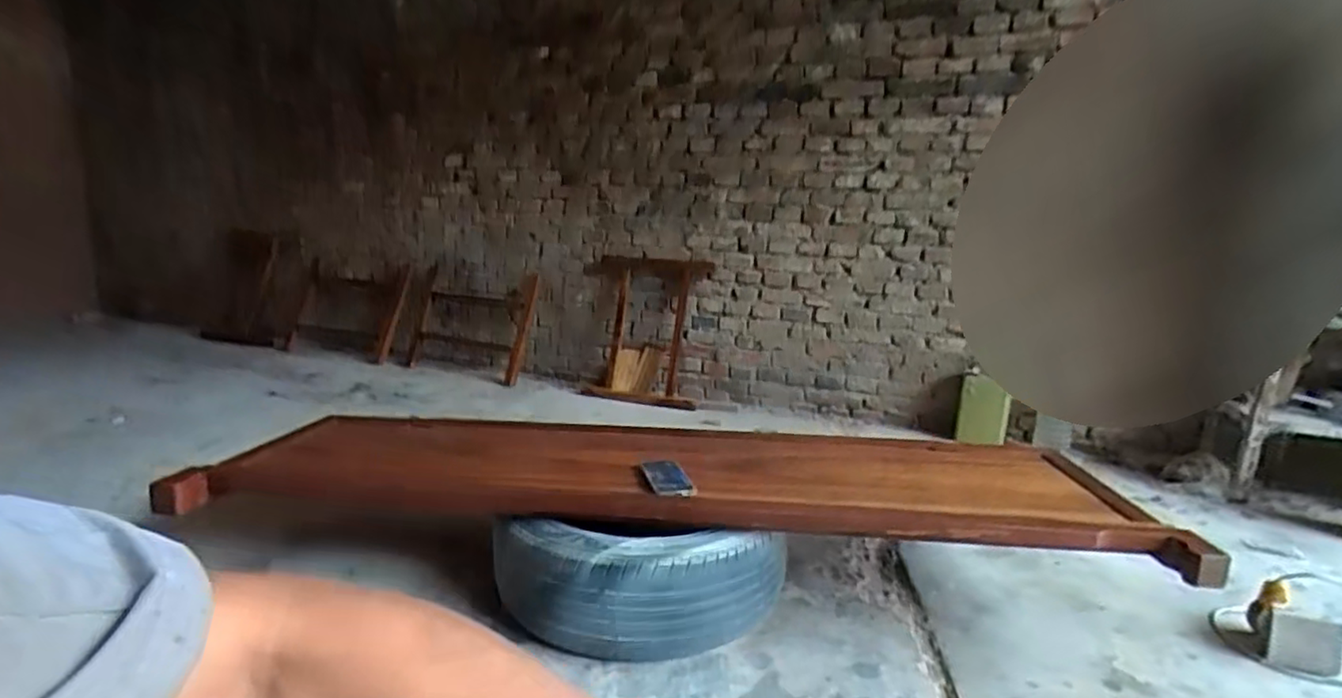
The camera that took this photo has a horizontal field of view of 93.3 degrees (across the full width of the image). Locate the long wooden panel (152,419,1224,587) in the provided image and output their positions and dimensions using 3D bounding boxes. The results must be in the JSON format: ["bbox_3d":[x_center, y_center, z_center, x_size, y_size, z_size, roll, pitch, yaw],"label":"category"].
[{"bbox_3d":[0.010,0.253,1.307,1.734,0.058,0.531,2,12,3],"label":"long wooden panel"}]

